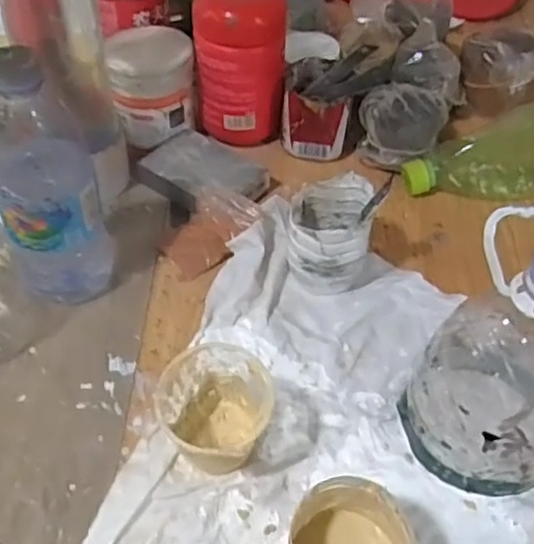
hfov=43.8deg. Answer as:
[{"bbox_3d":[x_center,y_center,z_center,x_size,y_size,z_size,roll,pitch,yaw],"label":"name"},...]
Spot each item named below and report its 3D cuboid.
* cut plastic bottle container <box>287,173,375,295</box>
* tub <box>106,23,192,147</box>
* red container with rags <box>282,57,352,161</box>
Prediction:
[{"bbox_3d":[0.049,-0.030,0.515,0.069,0.065,0.069,7,49,2],"label":"cut plastic bottle container"},{"bbox_3d":[-0.107,-0.174,0.615,0.075,0.071,0.075,-8,50,-11],"label":"tub"},{"bbox_3d":[0.046,-0.158,0.648,0.062,0.067,0.087,2,49,-2],"label":"red container with rags"}]

